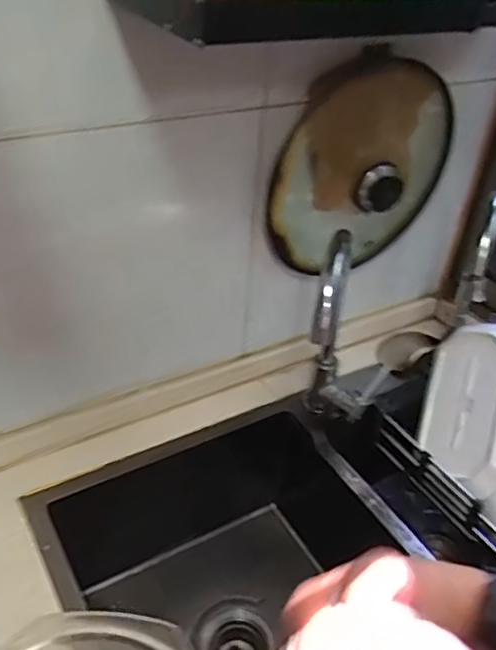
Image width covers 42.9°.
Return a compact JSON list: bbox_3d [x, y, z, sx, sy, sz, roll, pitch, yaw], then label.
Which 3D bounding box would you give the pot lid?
[{"bbox_3d":[0.174,-0.212,0.908,0.320,0.300,0.093,-15,46,-23],"label":"pot lid"}]

